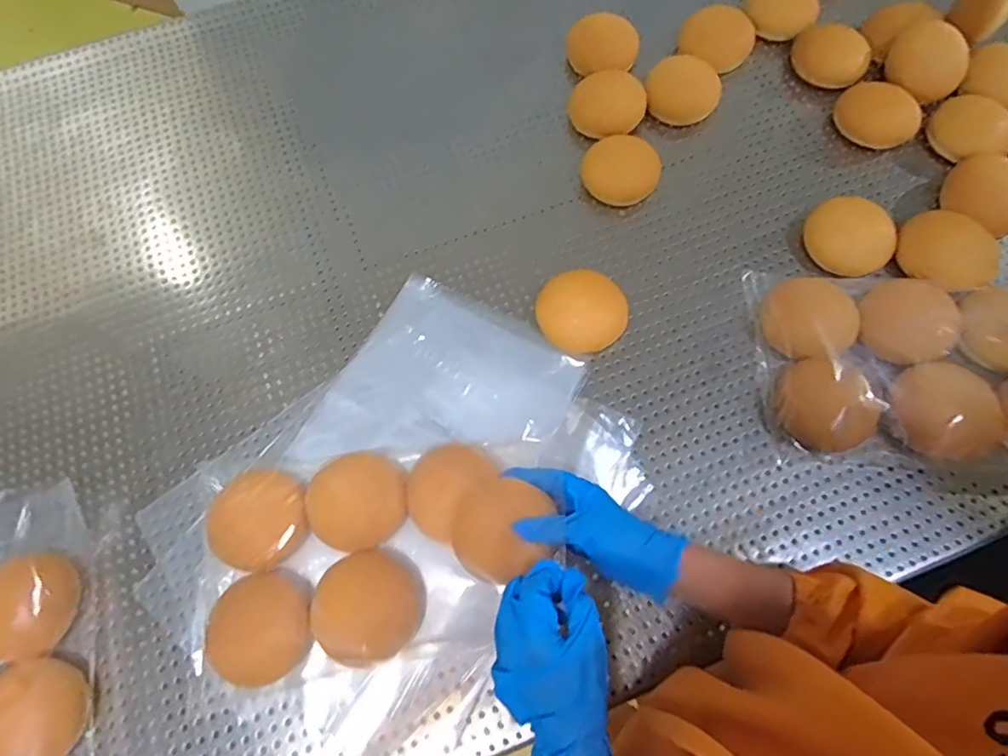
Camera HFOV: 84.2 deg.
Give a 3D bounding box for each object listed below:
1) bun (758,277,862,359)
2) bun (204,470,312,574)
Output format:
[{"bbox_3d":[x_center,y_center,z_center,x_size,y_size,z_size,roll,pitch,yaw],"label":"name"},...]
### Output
[{"bbox_3d":[0.333,-0.061,0.615,0.084,0.049,0.092,-35,73,-11],"label":"bun"},{"bbox_3d":[-0.240,0.139,0.555,0.087,0.053,0.095,0,70,1],"label":"bun"}]

